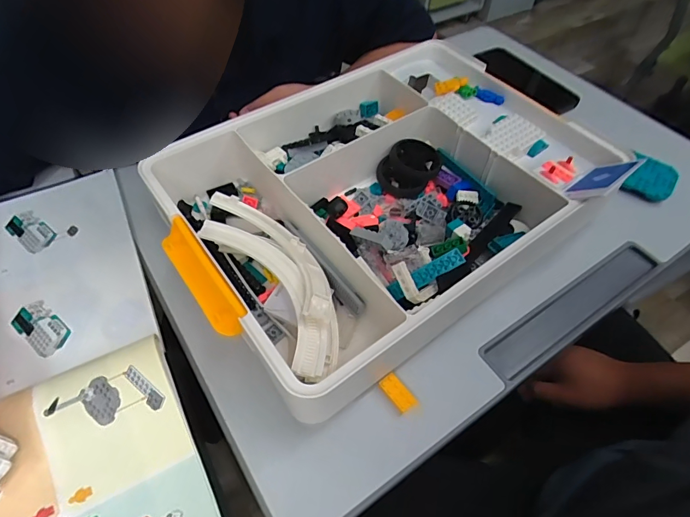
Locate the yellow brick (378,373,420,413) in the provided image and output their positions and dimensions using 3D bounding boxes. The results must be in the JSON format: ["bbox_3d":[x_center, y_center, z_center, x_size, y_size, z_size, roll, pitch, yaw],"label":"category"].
[{"bbox_3d":[0.046,0.117,0.365,0.017,0.010,0.033,-34,63,-23],"label":"yellow brick"}]

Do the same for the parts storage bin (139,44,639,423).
[{"bbox_3d":[0.043,-0.077,0.448,0.439,0.073,0.300,-32,62,-22],"label":"parts storage bin"}]

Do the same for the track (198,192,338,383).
[{"bbox_3d":[-0.062,0.013,0.388,0.075,0.047,0.207,-30,61,-21],"label":"track"}]

